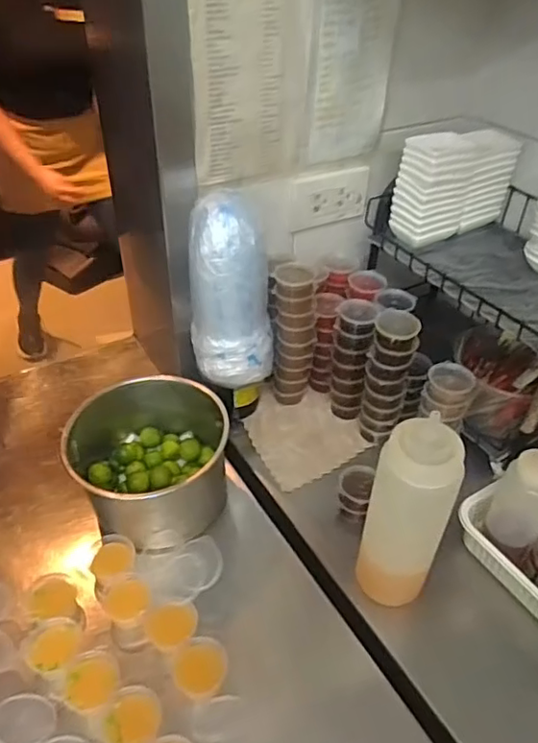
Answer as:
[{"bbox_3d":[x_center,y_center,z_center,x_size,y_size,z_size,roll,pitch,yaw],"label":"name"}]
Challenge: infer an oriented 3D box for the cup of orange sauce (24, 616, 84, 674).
[{"bbox_3d":[-0.207,0.259,0.538,0.055,0.025,0.046,11,40,10],"label":"cup of orange sauce"}]

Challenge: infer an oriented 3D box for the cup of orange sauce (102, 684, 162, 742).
[{"bbox_3d":[-0.118,0.303,0.495,0.047,0.025,0.047,1,40,-1],"label":"cup of orange sauce"}]

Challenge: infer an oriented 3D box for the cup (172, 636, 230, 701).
[{"bbox_3d":[-0.063,0.277,0.529,0.049,0.024,0.048,1,40,-1],"label":"cup"}]

